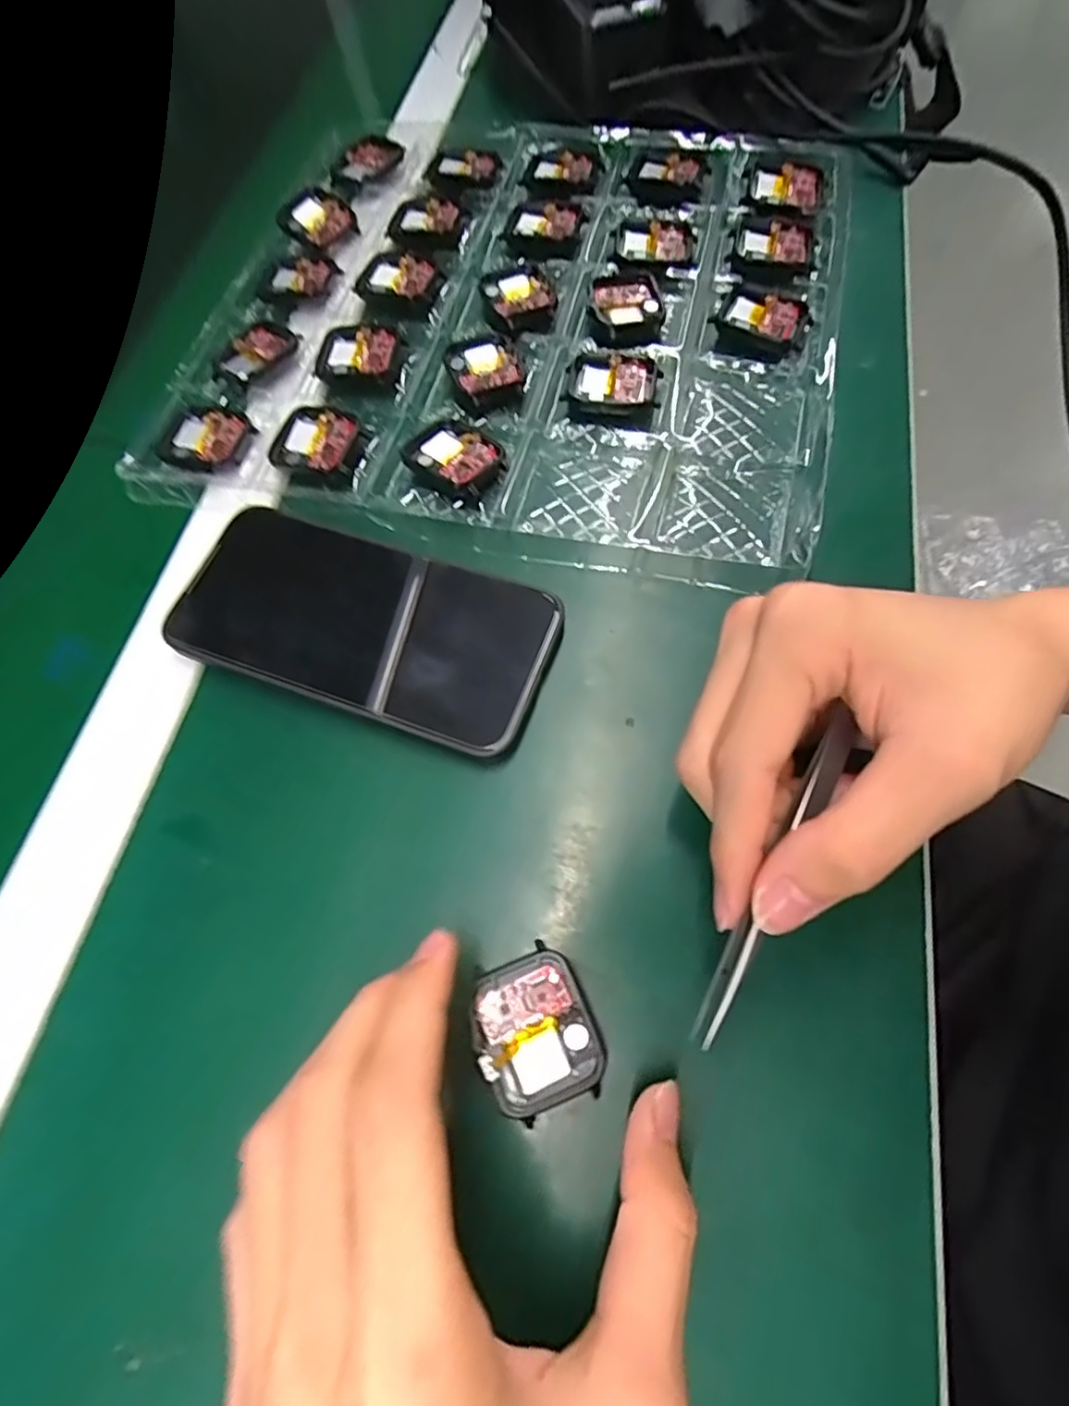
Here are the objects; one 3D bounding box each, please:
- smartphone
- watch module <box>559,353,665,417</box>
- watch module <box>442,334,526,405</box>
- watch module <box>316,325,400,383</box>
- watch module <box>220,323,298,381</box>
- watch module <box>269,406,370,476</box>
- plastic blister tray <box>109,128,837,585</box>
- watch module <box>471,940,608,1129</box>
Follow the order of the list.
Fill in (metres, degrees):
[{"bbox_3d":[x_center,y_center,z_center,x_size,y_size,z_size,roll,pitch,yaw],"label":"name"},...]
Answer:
[{"bbox_3d":[-0.074,-0.034,0.270,0.161,0.010,0.076,20,70,11],"label":"smartphone"},{"bbox_3d":[0.040,-0.160,0.318,0.046,0.008,0.038,14,69,9],"label":"watch module"},{"bbox_3d":[-0.025,-0.174,0.327,0.038,0.009,0.040,-22,68,-6],"label":"watch module"},{"bbox_3d":[-0.094,-0.186,0.337,0.042,0.010,0.035,1,67,3],"label":"watch module"},{"bbox_3d":[-0.155,-0.197,0.350,0.031,0.004,0.042,39,74,17],"label":"watch module"},{"bbox_3d":[-0.107,-0.130,0.313,0.047,0.010,0.036,15,69,9],"label":"watch module"},{"bbox_3d":[-0.015,-0.220,0.348,0.337,0.020,0.313,12,68,8],"label":"plastic blister tray"},{"bbox_3d":[0.001,0.107,0.208,0.038,0.013,0.045,-21,68,-6],"label":"watch module"}]

